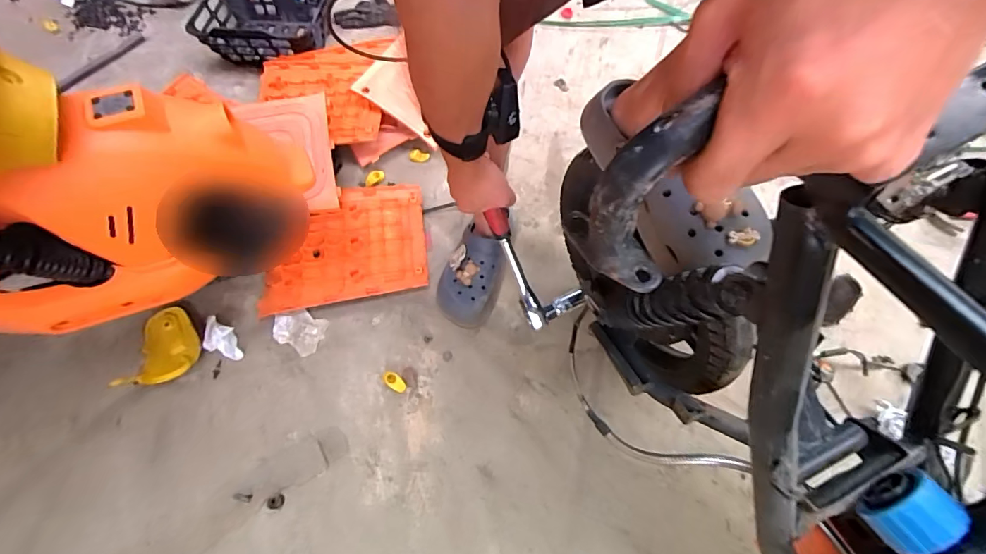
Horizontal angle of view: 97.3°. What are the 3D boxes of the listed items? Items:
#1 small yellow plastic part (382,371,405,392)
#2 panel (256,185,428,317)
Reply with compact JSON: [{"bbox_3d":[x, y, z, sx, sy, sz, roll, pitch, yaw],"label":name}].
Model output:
[{"bbox_3d":[-0.175,0.183,0.765,0.049,0.012,0.024,33,69,16],"label":"small yellow plastic part"},{"bbox_3d":[-0.301,-0.068,0.879,0.319,0.032,0.238,-11,64,-4],"label":"panel"}]

